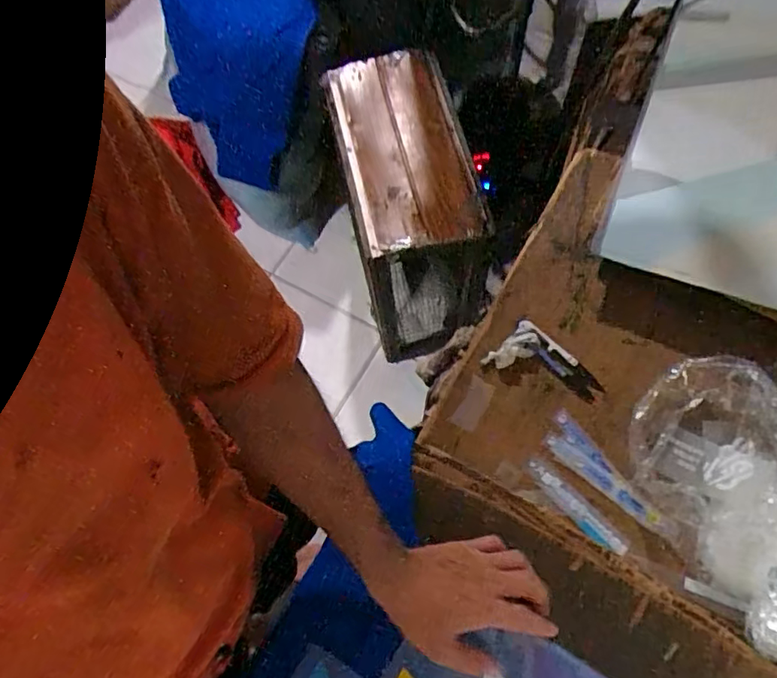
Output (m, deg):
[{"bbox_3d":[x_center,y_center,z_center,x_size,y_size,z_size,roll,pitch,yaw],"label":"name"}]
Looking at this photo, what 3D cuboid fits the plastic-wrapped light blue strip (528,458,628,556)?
[{"bbox_3d":[0.202,0.183,0.593,0.024,0.004,0.127,-40,71,-13],"label":"plastic-wrapped light blue strip"}]

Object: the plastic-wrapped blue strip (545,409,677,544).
[{"bbox_3d":[0.241,0.155,0.598,0.044,0.007,0.166,-39,71,-13],"label":"plastic-wrapped blue strip"}]

